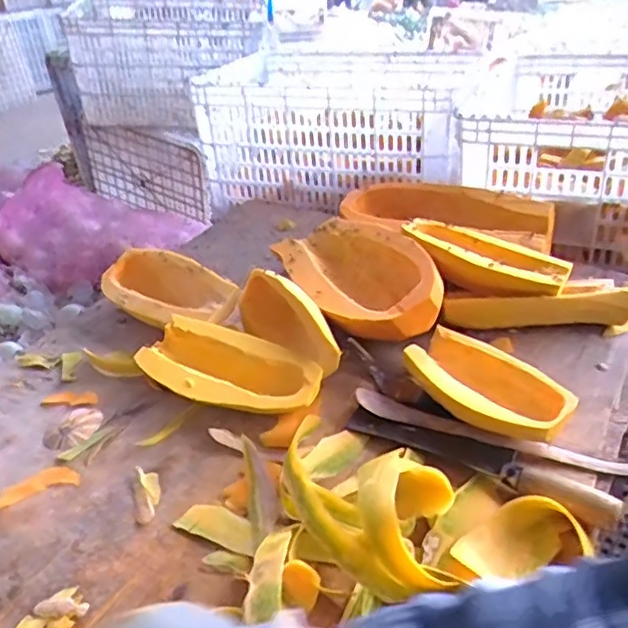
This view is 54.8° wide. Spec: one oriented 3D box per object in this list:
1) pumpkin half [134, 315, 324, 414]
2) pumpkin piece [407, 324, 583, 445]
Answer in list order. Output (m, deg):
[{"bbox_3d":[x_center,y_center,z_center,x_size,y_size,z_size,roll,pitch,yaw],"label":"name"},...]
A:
[{"bbox_3d":[-0.099,0.062,0.676,0.212,0.047,0.099,14,37,27],"label":"pumpkin half"},{"bbox_3d":[0.175,0.075,0.622,0.097,0.047,0.170,-30,40,-33],"label":"pumpkin piece"}]

